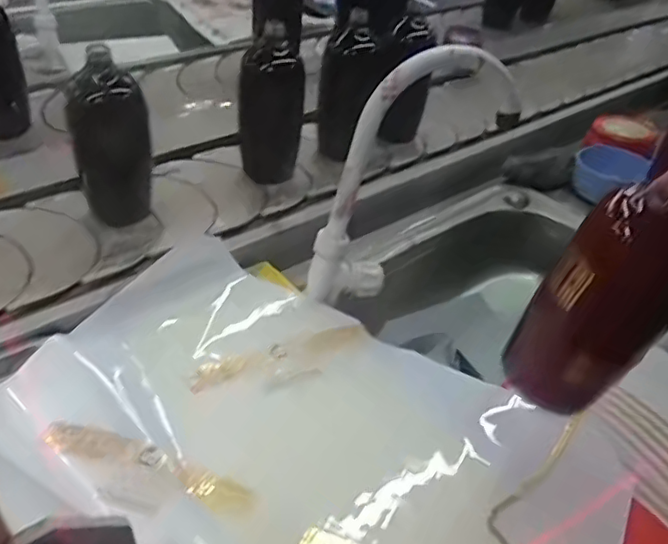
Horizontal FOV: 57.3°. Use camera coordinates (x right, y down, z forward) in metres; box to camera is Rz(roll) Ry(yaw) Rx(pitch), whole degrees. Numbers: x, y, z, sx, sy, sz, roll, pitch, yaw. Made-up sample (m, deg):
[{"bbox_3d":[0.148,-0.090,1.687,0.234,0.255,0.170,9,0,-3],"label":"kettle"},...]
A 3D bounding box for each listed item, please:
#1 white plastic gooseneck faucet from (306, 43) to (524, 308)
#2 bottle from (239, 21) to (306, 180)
[{"bbox_3d":[0.086,-0.093,0.624,0.214,0.271,0.048,-12,44,-21],"label":"white plastic gooseneck faucet"},{"bbox_3d":[-0.082,-0.206,0.787,0.063,0.195,0.063,-25,50,-32],"label":"bottle"}]

